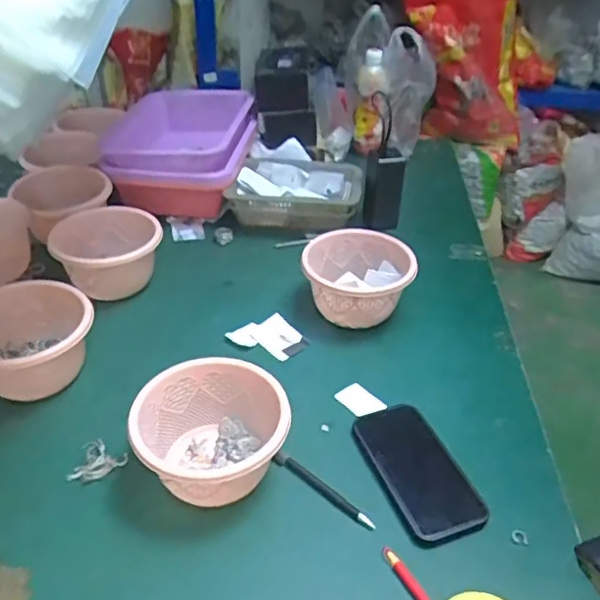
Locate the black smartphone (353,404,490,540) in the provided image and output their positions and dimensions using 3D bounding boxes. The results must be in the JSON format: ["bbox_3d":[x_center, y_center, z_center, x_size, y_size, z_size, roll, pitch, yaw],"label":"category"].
[{"bbox_3d":[0.122,0.174,0.620,0.083,0.013,0.158,-12,40,-19],"label":"black smartphone"}]

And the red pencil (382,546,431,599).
[{"bbox_3d":[0.095,0.246,0.524,0.012,0.005,0.064,-18,42,-25],"label":"red pencil"}]

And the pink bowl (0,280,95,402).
[{"bbox_3d":[-0.320,0.050,0.697,0.140,0.082,0.129,2,37,-2],"label":"pink bowl"}]

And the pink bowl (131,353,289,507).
[{"bbox_3d":[-0.088,0.139,0.592,0.143,0.086,0.140,2,37,-2],"label":"pink bowl"}]

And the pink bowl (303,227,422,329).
[{"bbox_3d":[0.081,-0.026,0.819,0.140,0.085,0.143,2,37,-2],"label":"pink bowl"}]

